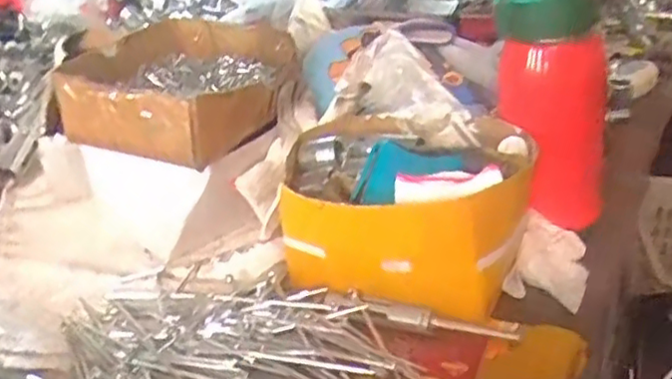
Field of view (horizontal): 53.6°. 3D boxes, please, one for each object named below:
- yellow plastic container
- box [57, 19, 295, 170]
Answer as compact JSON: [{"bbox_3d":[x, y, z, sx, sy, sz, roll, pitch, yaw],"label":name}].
[{"bbox_3d":[0.051,0.015,0.497,0.174,0.094,0.141,3,29,12],"label":"yellow plastic container"},{"bbox_3d":[-0.132,-0.092,0.586,0.174,0.058,0.174,12,32,26],"label":"box"}]

